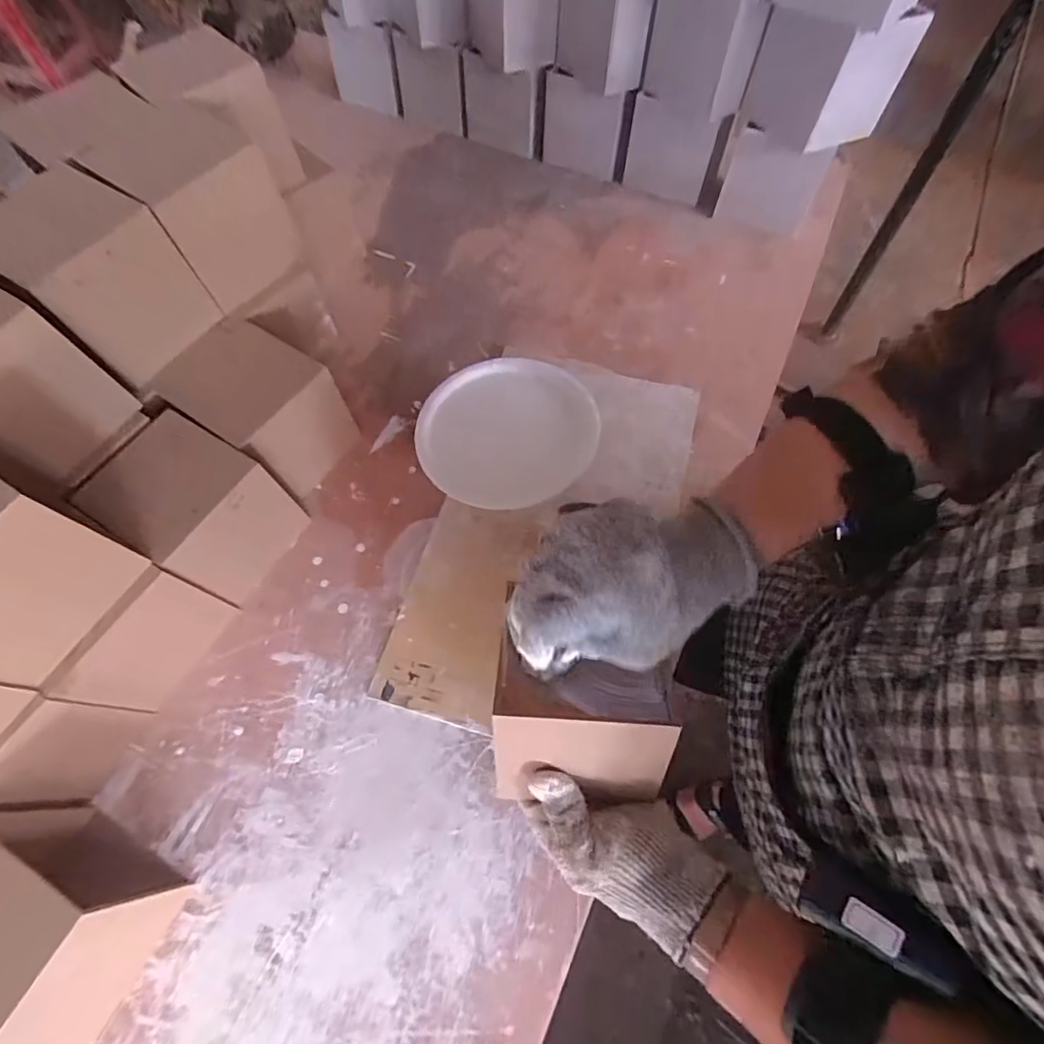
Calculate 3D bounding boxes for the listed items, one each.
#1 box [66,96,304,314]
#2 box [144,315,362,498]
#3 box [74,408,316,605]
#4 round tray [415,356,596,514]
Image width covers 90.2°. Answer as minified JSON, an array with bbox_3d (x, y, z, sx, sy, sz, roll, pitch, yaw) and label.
[{"bbox_3d":[-0.295,-0.295,0.488,0.123,0.105,0.116,38,72,20],"label":"box"},{"bbox_3d":[-0.253,-0.108,0.523,0.131,0.119,0.110,29,69,17],"label":"box"},{"bbox_3d":[-0.286,-0.008,0.474,0.116,0.117,0.106,30,69,17],"label":"box"},{"bbox_3d":[-0.013,-0.088,0.509,0.168,0.016,0.161,2,68,-5],"label":"round tray"}]

